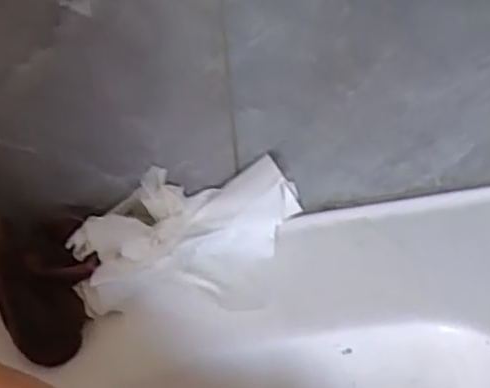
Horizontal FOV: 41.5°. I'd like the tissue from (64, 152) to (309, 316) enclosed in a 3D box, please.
[{"bbox_3d":[-0.039,0.033,0.472,0.163,0.072,0.083,-7,40,-1],"label":"tissue"}]

